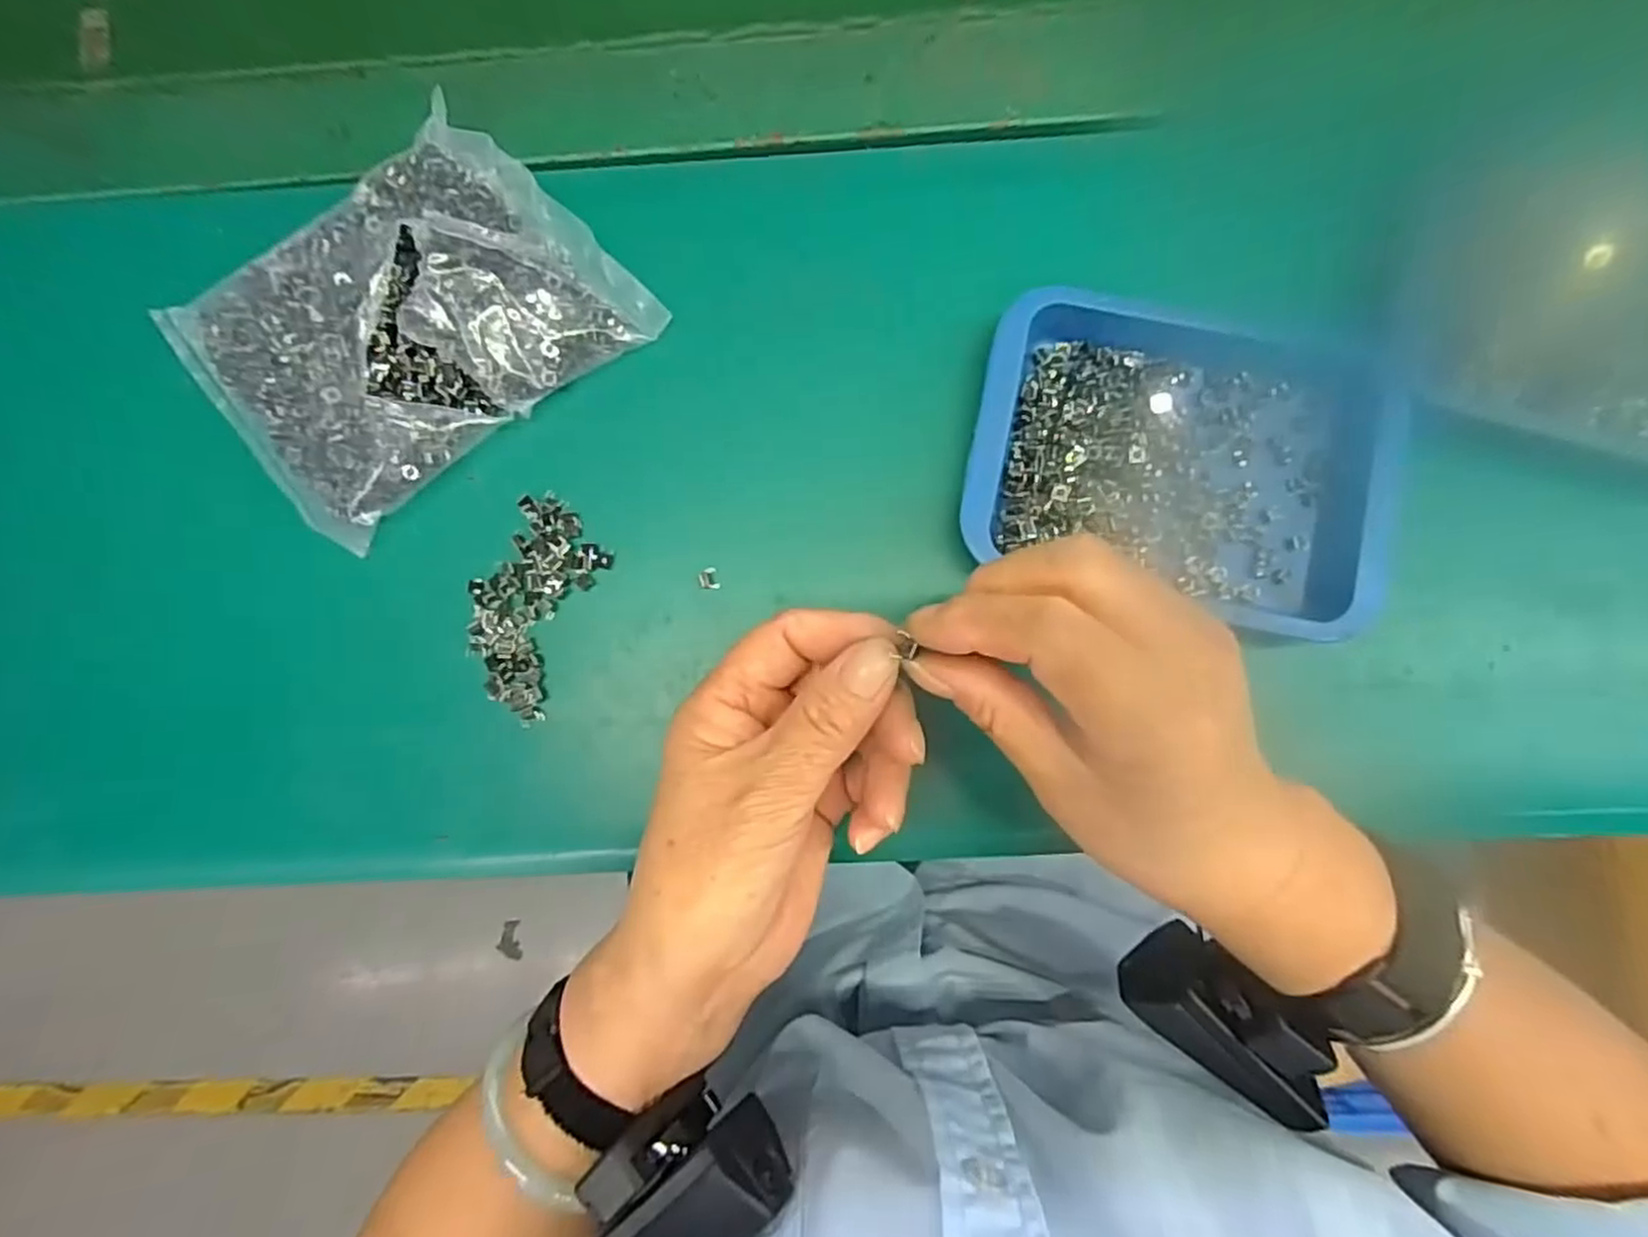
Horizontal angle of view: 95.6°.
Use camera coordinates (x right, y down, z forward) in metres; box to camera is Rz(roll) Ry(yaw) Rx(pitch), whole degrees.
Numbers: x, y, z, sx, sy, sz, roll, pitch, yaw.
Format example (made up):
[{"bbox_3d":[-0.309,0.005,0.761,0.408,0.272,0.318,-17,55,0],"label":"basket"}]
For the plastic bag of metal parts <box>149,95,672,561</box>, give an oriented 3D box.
[{"bbox_3d":[-0.173,-0.124,0.308,0.170,0.033,0.124,-38,84,-1],"label":"plastic bag of metal parts"}]

